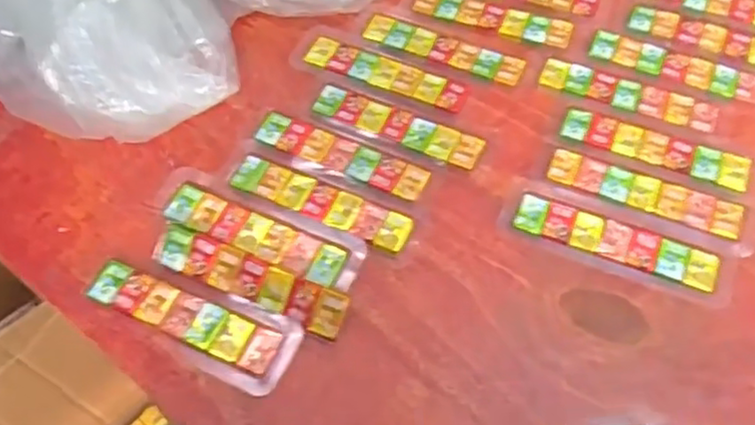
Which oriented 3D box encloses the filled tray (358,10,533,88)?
[{"bbox_3d":[0.048,-0.120,0.505,0.129,0.004,0.034,23,63,14],"label":"filled tray"}]

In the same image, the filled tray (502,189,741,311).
[{"bbox_3d":[0.144,0.019,0.418,0.135,0.007,0.036,19,62,12],"label":"filled tray"}]

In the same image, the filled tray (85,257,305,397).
[{"bbox_3d":[-0.108,0.063,0.399,0.127,0.009,0.045,19,62,12],"label":"filled tray"}]

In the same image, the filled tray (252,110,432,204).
[{"bbox_3d":[-0.025,-0.038,0.453,0.123,0.004,0.031,23,63,14],"label":"filled tray"}]

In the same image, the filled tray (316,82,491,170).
[{"bbox_3d":[0.013,-0.060,0.466,0.118,0.004,0.029,22,63,14],"label":"filled tray"}]

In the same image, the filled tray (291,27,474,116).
[{"bbox_3d":[0.000,-0.101,0.492,0.135,0.004,0.039,24,64,15],"label":"filled tray"}]

